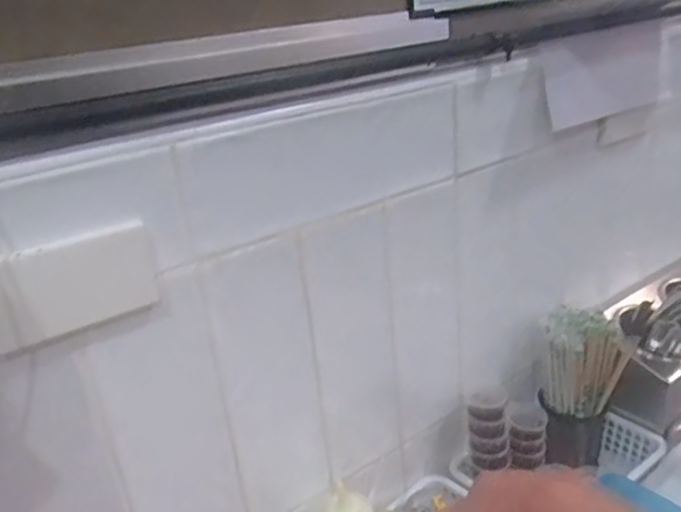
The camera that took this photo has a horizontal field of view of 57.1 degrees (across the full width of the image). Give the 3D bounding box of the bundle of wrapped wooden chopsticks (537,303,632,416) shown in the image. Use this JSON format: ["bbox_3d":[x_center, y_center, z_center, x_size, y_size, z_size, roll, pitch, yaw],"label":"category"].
[{"bbox_3d":[0.299,0.131,0.790,0.093,0.117,0.069,-12,23,-14],"label":"bundle of wrapped wooden chopsticks"}]

